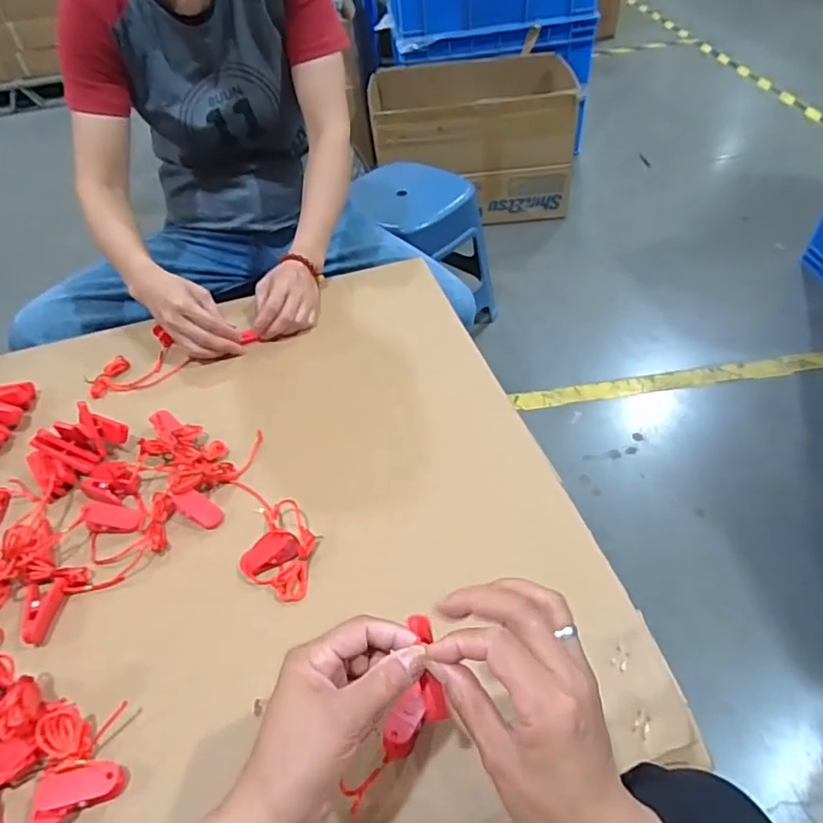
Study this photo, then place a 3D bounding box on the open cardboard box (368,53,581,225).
[{"bbox_3d":[0.189,-0.782,1.643,0.530,0.325,0.432,-6,47,2],"label":"open cardboard box"}]

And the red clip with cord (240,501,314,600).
[{"bbox_3d":[-0.111,0.115,0.484,0.055,0.024,0.081,4,48,8],"label":"red clip with cord"}]

